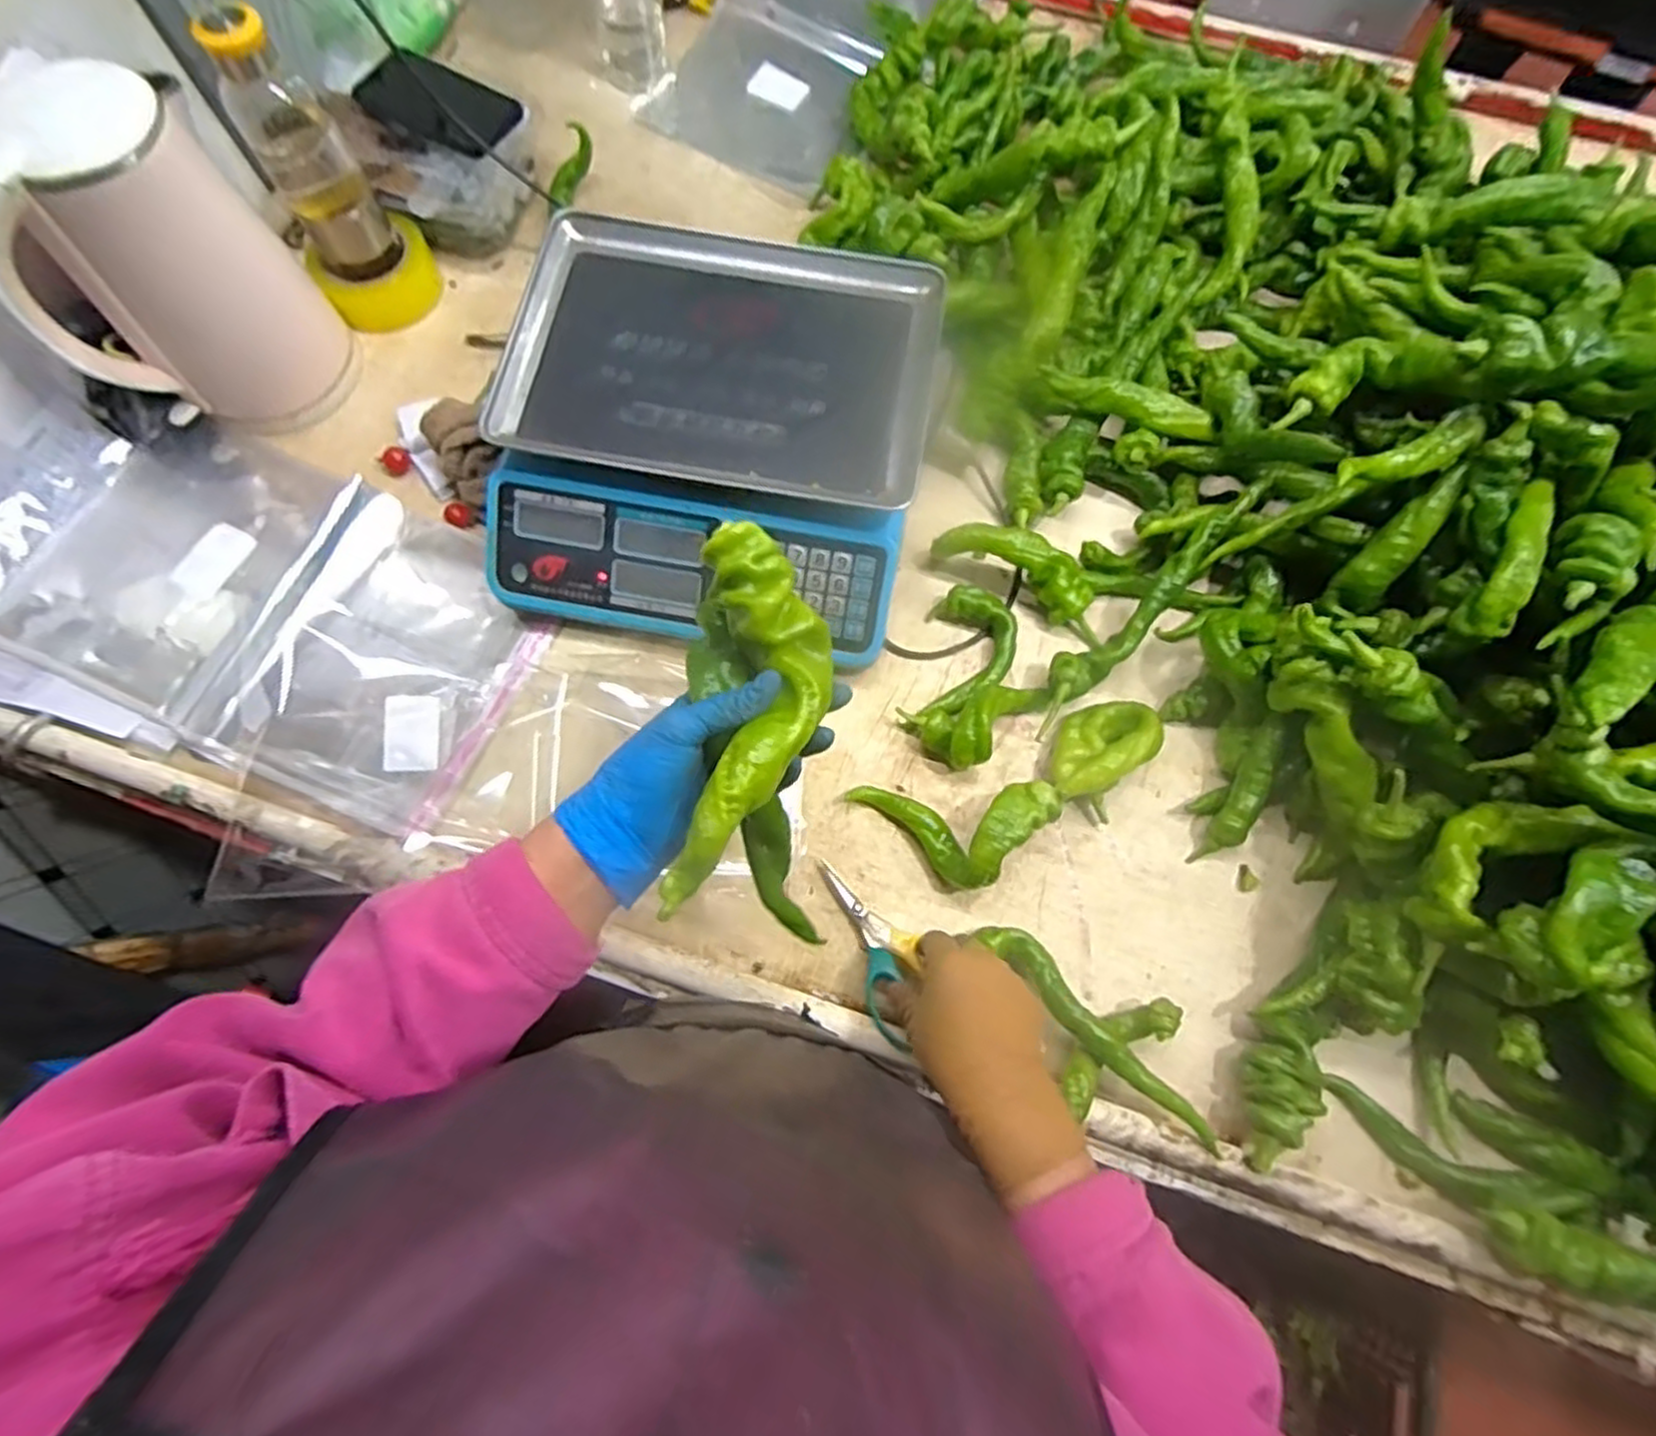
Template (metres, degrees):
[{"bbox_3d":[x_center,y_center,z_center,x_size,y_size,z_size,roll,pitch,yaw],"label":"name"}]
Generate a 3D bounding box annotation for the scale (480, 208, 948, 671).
[{"bbox_3d":[-0.089,-0.235,0.638,0.326,0.124,0.328,10,72,3],"label":"scale"}]

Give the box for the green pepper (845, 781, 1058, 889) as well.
[{"bbox_3d":[0.095,0.089,0.574,0.151,0.063,0.077,1,72,0],"label":"green pepper"}]

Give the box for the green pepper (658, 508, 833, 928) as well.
[{"bbox_3d":[-0.042,0.001,0.392,0.070,0.040,0.196,11,76,3],"label":"green pepper"}]

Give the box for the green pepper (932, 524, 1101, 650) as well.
[{"bbox_3d":[0.173,-0.124,0.643,0.161,0.051,0.036,31,74,-3],"label":"green pepper"}]

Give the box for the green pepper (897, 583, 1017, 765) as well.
[{"bbox_3d":[0.110,-0.037,0.620,0.075,0.054,0.150,19,72,5],"label":"green pepper"}]

